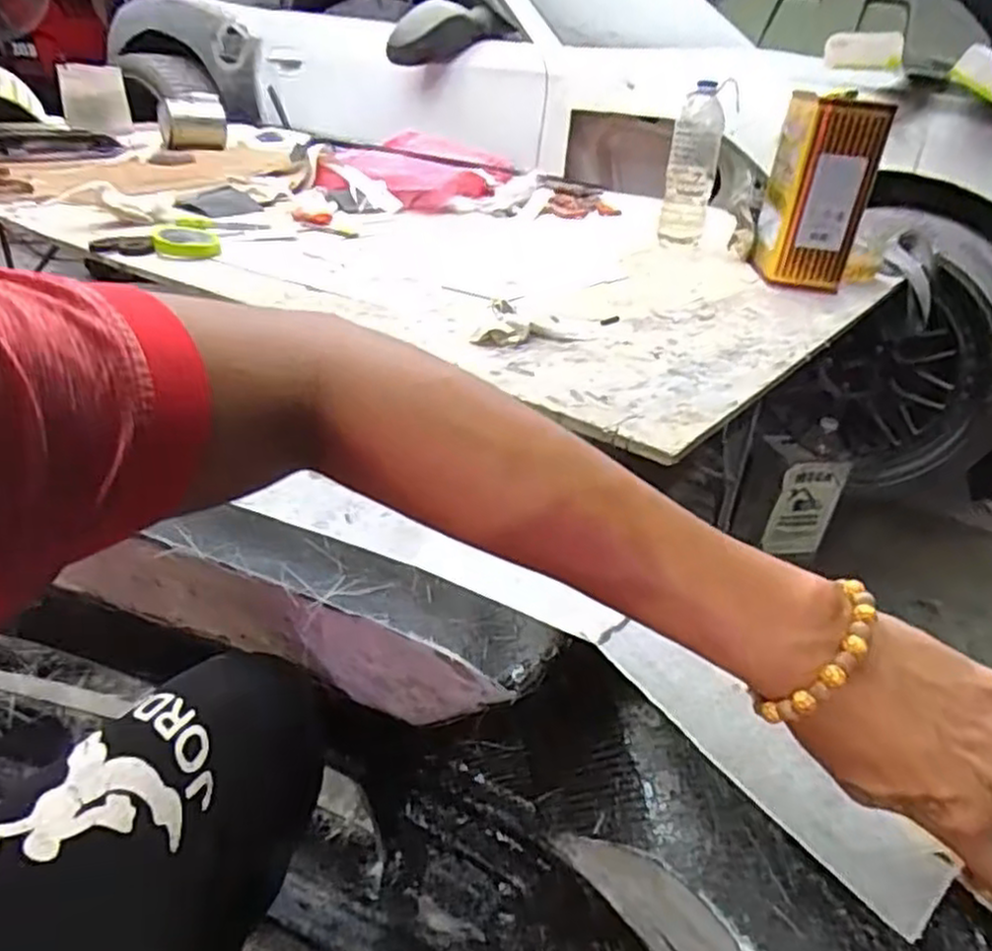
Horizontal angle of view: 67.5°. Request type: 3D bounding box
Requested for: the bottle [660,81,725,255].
[{"bbox_3d":[0.326,-0.509,1.242,0.079,0.237,0.080,14,30,12],"label":"bottle"}]

